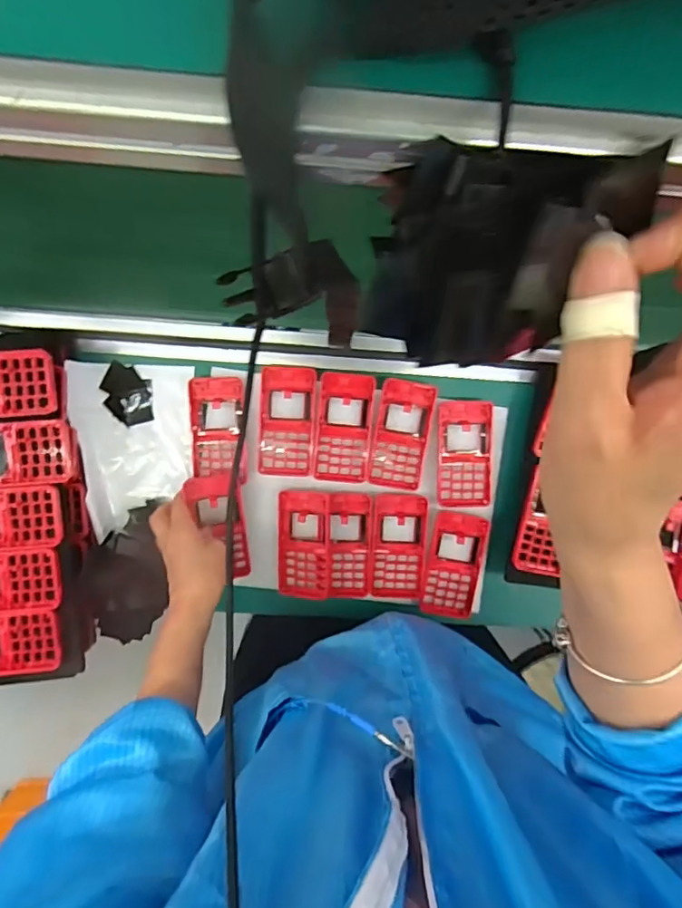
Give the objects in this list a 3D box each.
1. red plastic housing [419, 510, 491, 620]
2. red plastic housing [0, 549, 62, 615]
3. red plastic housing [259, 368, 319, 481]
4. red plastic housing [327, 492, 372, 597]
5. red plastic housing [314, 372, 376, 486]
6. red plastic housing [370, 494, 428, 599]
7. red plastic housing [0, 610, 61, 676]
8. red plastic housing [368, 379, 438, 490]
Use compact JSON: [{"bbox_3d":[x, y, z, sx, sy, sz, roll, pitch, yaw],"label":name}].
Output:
[{"bbox_3d":[0.134,0.131,0.643,0.065,0.016,0.121,8,94,-5],"label":"red plastic housing"},{"bbox_3d":[-0.347,0.131,0.558,0.120,0.013,0.063,-4,94,0],"label":"red plastic housing"},{"bbox_3d":[-0.062,-0.035,0.627,0.061,0.018,0.124,4,95,-5],"label":"red plastic housing"},{"bbox_3d":[0.010,0.105,0.636,0.050,0.016,0.121,0,95,-4],"label":"red plastic housing"},{"bbox_3d":[0.004,-0.029,0.627,0.060,0.014,0.121,4,95,-5],"label":"red plastic housing"},{"bbox_3d":[0.067,0.108,0.645,0.061,0.016,0.122,1,95,-4],"label":"red plastic housing"},{"bbox_3d":[-0.349,0.194,0.560,0.122,0.015,0.065,-4,94,0],"label":"red plastic housing"},{"bbox_3d":[0.069,-0.023,0.637,0.061,0.023,0.122,9,94,-5],"label":"red plastic housing"}]

